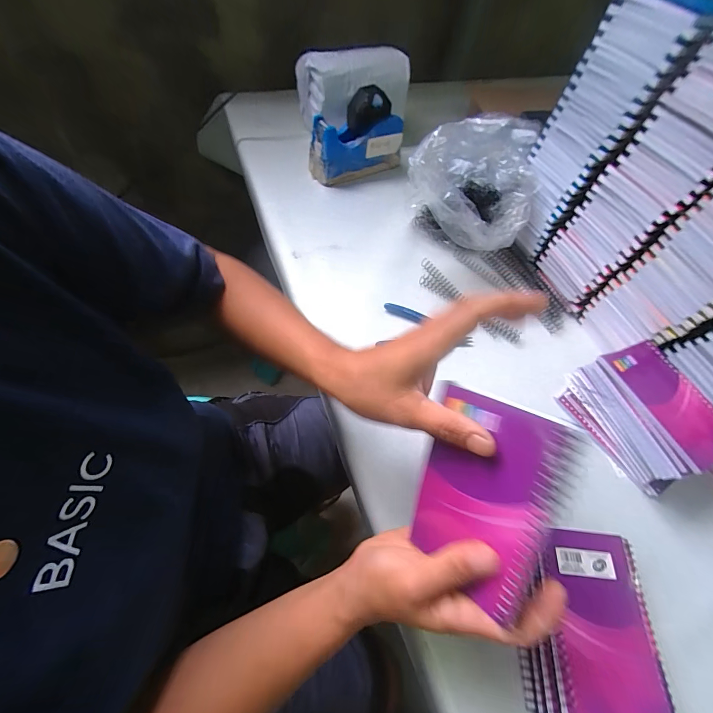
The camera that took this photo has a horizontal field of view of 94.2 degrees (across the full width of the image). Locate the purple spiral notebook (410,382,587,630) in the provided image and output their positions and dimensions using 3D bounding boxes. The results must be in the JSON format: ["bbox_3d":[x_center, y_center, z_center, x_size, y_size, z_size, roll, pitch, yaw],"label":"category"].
[{"bbox_3d":[0.078,0.087,0.209,0.079,0.123,0.006,22,16,40],"label":"purple spiral notebook"}]

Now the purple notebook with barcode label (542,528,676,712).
[{"bbox_3d":[0.198,0.212,0.264,0.084,0.010,0.128,7,60,-1],"label":"purple notebook with barcode label"}]

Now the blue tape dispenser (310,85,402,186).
[{"bbox_3d":[0.001,-0.356,0.558,0.160,0.083,0.058,-27,67,-18],"label":"blue tape dispenser"}]

